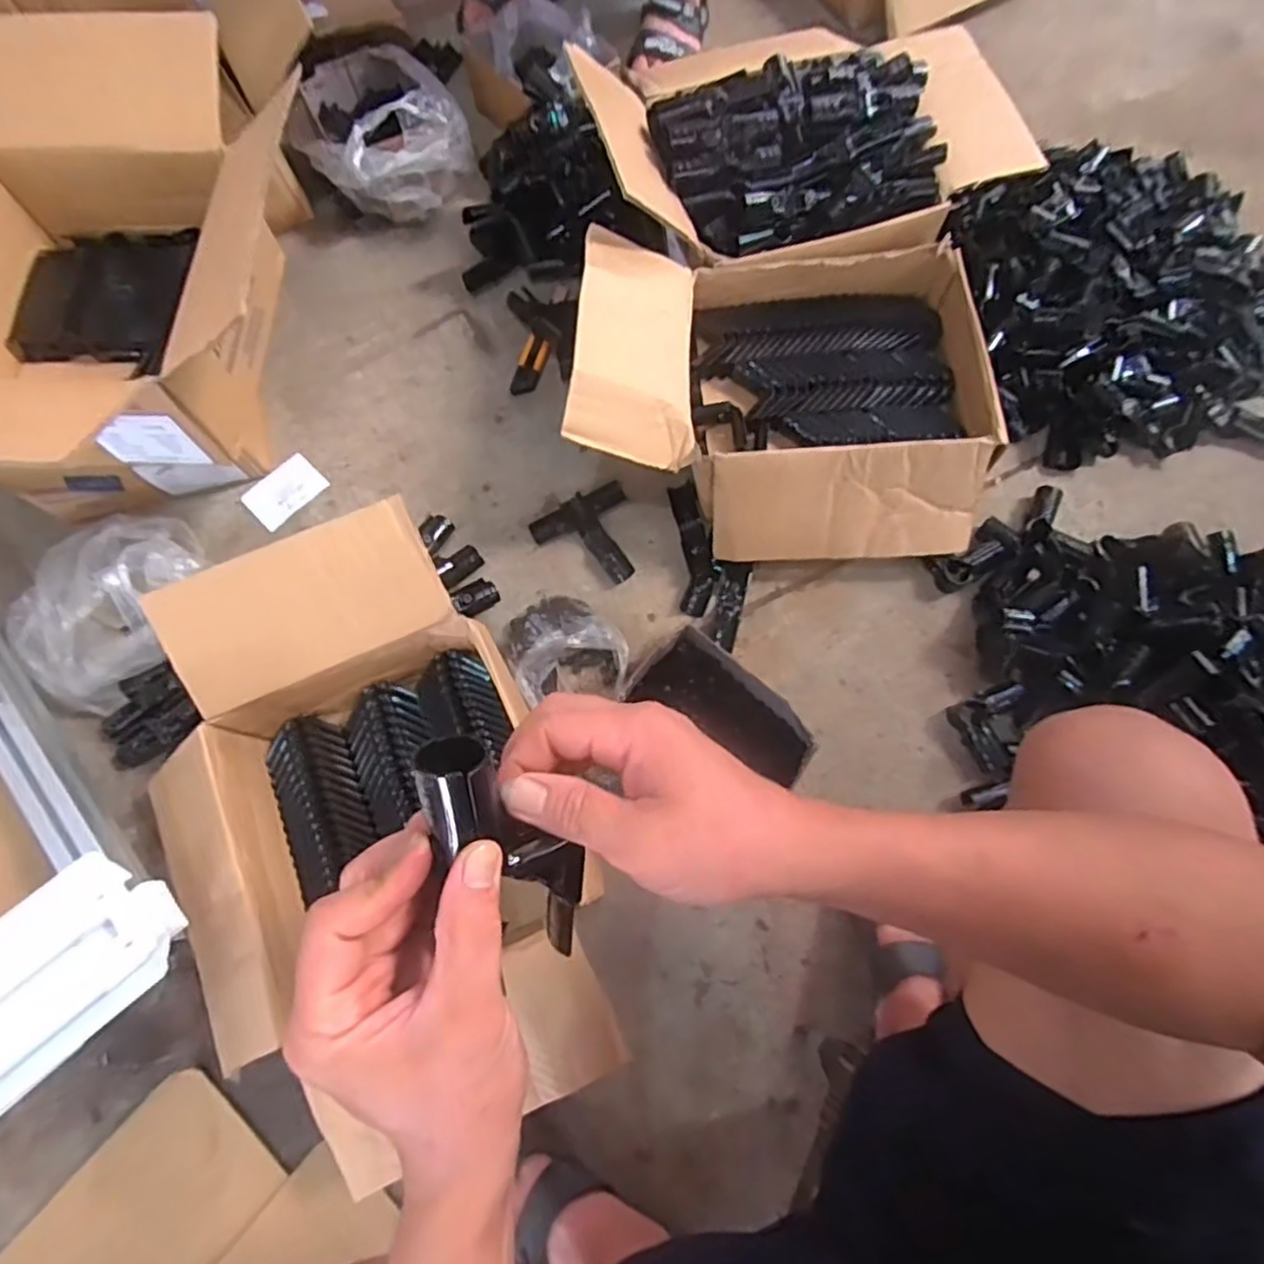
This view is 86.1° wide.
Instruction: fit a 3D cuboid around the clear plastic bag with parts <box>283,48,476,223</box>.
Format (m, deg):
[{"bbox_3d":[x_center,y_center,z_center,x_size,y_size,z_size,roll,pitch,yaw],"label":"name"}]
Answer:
[{"bbox_3d":[-0.374,-0.741,0.986,0.214,0.104,0.270,-33,75,-8],"label":"clear plastic bag with parts"}]

